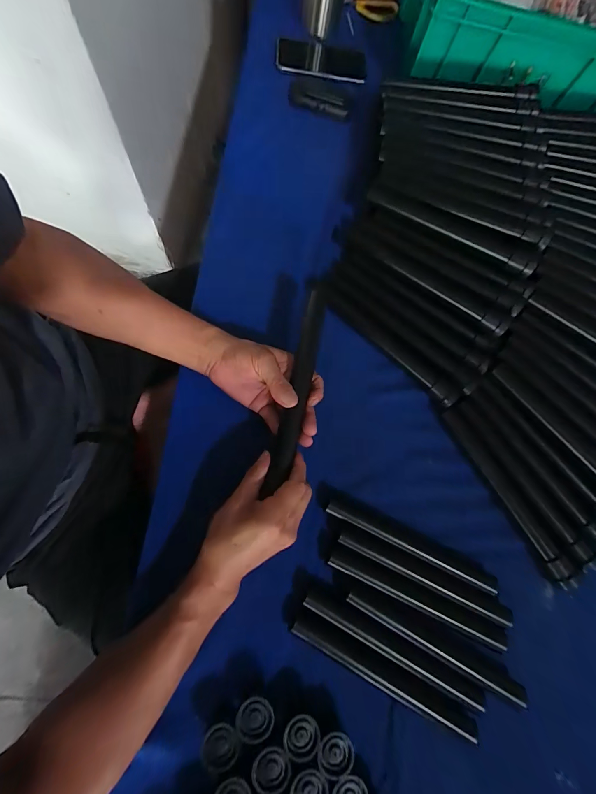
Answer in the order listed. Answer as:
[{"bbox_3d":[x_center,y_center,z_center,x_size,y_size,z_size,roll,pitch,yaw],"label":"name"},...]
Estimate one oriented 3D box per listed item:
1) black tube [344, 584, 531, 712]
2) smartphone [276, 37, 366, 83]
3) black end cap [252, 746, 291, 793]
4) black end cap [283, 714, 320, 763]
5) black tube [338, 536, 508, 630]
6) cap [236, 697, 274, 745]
[{"bbox_3d":[0.149,0.271,0.351,0.209,0.015,0.021,30,74,1],"label":"black tube"},{"bbox_3d":[0.042,-0.604,0.574,0.159,0.013,0.079,2,79,-7],"label":"smartphone"},{"bbox_3d":[-0.024,0.342,0.293,0.033,0.008,0.031,2,76,-7],"label":"black end cap"},{"bbox_3d":[0.006,0.322,0.302,0.031,0.016,0.030,2,76,-7],"label":"black end cap"},{"bbox_3d":[0.145,0.207,0.367,0.209,0.016,0.021,26,74,-1],"label":"black tube"},{"bbox_3d":[-0.040,0.306,0.308,0.033,0.020,0.031,2,76,-7],"label":"cap"}]

